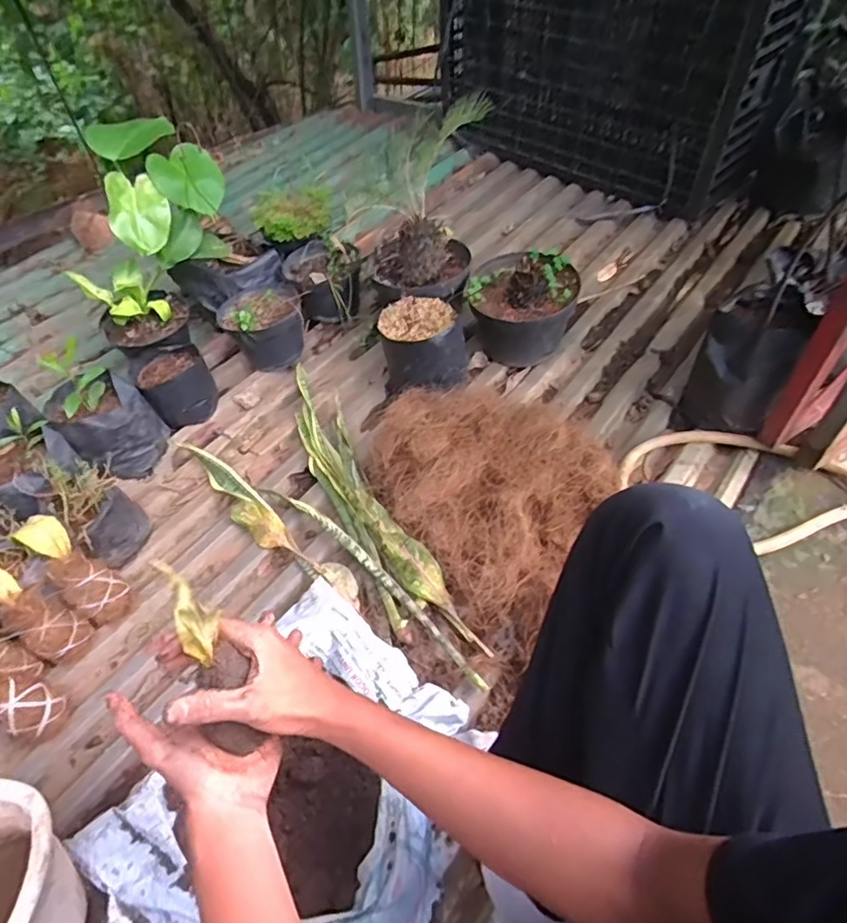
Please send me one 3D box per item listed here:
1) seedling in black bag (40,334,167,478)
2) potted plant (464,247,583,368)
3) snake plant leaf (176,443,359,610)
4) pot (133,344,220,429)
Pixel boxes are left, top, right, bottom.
[{"bbox_3d":[-0.579,-0.076,1.036,0.167,0.219,0.149,29,58,25],"label":"seedling in black bag"},{"bbox_3d":[0.196,-0.306,1.155,0.213,0.183,0.215,0,51,0],"label":"potted plant"},{"bbox_3d":[-0.277,0.099,0.971,0.472,0.038,0.066,34,60,27],"label":"snake plant leaf"},{"bbox_3d":[-0.496,-0.153,1.146,0.125,0.128,0.137,0,51,0],"label":"pot"}]

